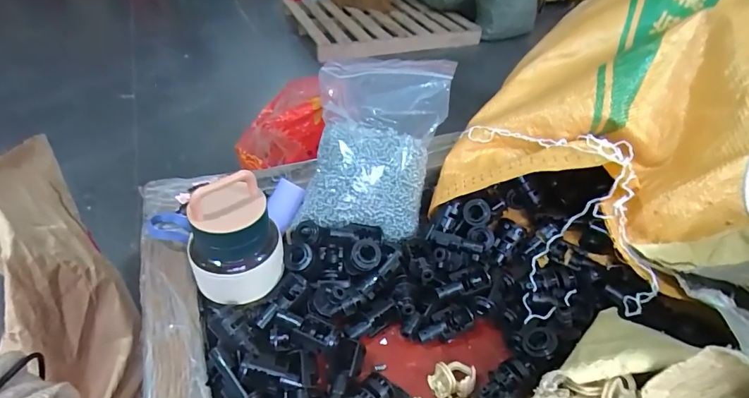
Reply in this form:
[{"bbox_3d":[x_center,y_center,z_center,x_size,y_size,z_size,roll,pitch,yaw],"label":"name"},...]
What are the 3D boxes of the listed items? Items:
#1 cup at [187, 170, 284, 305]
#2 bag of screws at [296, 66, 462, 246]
[{"bbox_3d":[-0.118,0.037,0.336,0.075,0.112,0.063,-12,46,-20],"label":"cup"},{"bbox_3d":[0.006,-0.066,0.432,0.127,0.141,0.180,10,41,8],"label":"bag of screws"}]

